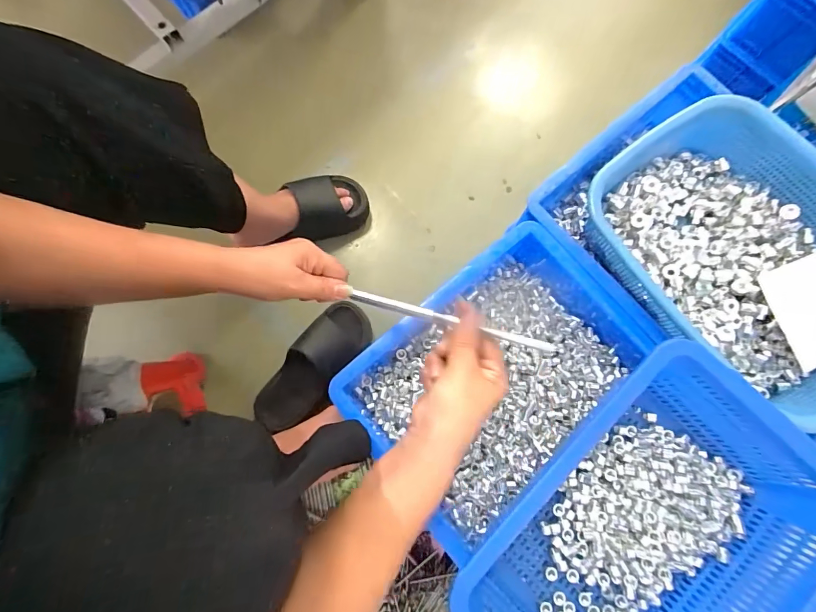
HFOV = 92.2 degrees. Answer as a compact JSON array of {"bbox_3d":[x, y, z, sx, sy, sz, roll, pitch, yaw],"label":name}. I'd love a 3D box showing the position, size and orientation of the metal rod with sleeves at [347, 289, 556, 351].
[{"bbox_3d":[0.034,0.013,0.367,0.197,0.008,0.010,15,79,20],"label":"metal rod with sleeves"}]

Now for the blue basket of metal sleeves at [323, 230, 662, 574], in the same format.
[{"bbox_3d":[0.095,0.074,0.458,0.316,0.069,0.230,-40,82,-8],"label":"blue basket of metal sleeves"}]

